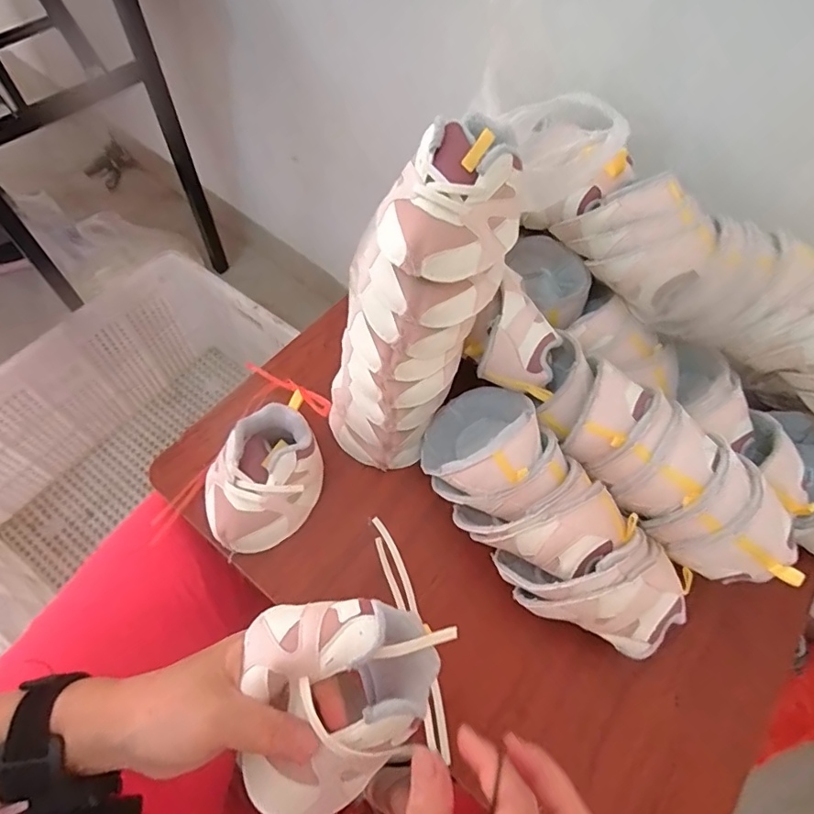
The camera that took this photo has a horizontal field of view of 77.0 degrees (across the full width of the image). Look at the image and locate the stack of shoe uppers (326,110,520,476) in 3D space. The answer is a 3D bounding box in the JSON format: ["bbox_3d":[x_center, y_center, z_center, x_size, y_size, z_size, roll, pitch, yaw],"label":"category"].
[{"bbox_3d":[-0.005,-0.071,0.436,0.110,0.312,0.087,30,35,13],"label":"stack of shoe uppers"}]

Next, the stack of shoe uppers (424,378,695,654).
[{"bbox_3d":[0.120,0.088,0.452,0.123,0.080,0.264,-34,68,-20],"label":"stack of shoe uppers"}]

